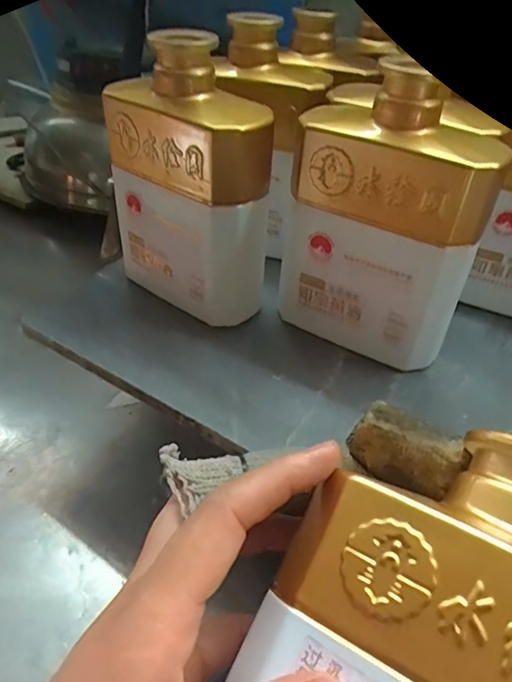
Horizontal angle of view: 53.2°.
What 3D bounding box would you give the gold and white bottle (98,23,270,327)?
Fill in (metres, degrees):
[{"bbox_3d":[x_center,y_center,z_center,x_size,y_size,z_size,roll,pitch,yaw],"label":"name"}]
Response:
[{"bbox_3d":[-0.041,-0.097,0.323,0.097,0.157,0.055,34,50,30],"label":"gold and white bottle"}]

